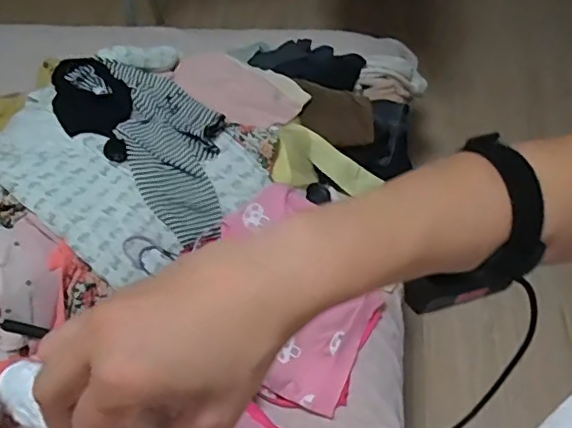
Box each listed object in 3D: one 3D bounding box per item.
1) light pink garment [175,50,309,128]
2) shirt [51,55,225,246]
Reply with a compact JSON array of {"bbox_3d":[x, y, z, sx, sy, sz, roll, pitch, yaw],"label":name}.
[{"bbox_3d":[-0.112,-0.253,1.126,0.279,0.040,0.171,35,65,23],"label":"light pink garment"},{"bbox_3d":[-0.239,-0.149,1.007,0.213,0.088,0.426,-37,61,-19],"label":"shirt"}]

